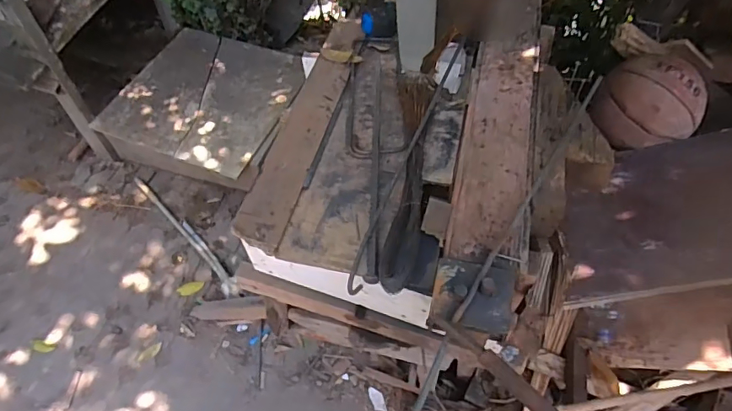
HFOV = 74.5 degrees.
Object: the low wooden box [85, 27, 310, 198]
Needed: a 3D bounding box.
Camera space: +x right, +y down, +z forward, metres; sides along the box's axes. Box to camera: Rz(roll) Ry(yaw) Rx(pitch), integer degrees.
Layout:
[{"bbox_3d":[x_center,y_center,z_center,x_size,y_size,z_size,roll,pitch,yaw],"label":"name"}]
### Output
[{"bbox_3d":[-0.548,-0.333,1.786,0.606,0.214,0.570,18,59,14],"label":"low wooden box"}]

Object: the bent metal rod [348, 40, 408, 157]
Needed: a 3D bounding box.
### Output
[{"bbox_3d":[0.015,-0.223,0.927,0.103,0.016,0.347,-6,53,4],"label":"bent metal rod"}]

